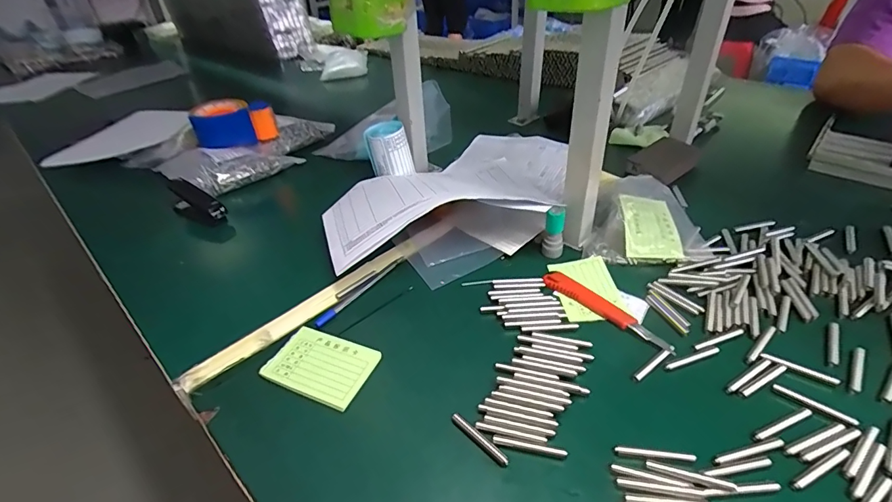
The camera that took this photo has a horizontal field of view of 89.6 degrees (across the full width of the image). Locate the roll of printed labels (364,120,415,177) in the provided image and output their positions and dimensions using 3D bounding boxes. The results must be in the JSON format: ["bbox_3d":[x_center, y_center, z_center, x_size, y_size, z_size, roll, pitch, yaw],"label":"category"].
[{"bbox_3d":[-0.088,-0.150,0.684,0.057,0.077,0.059,-2,37,2],"label":"roll of printed labels"}]

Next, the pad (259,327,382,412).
[{"bbox_3d":[-0.121,0.111,0.434,0.097,0.008,0.066,14,41,21],"label":"pad"}]

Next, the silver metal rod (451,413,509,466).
[{"bbox_3d":[0.027,0.152,0.367,0.058,0.005,0.008,28,47,34],"label":"silver metal rod"}]

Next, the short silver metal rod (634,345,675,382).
[{"bbox_3d":[0.194,0.103,0.416,0.058,0.004,0.007,-26,43,-27],"label":"short silver metal rod"}]

